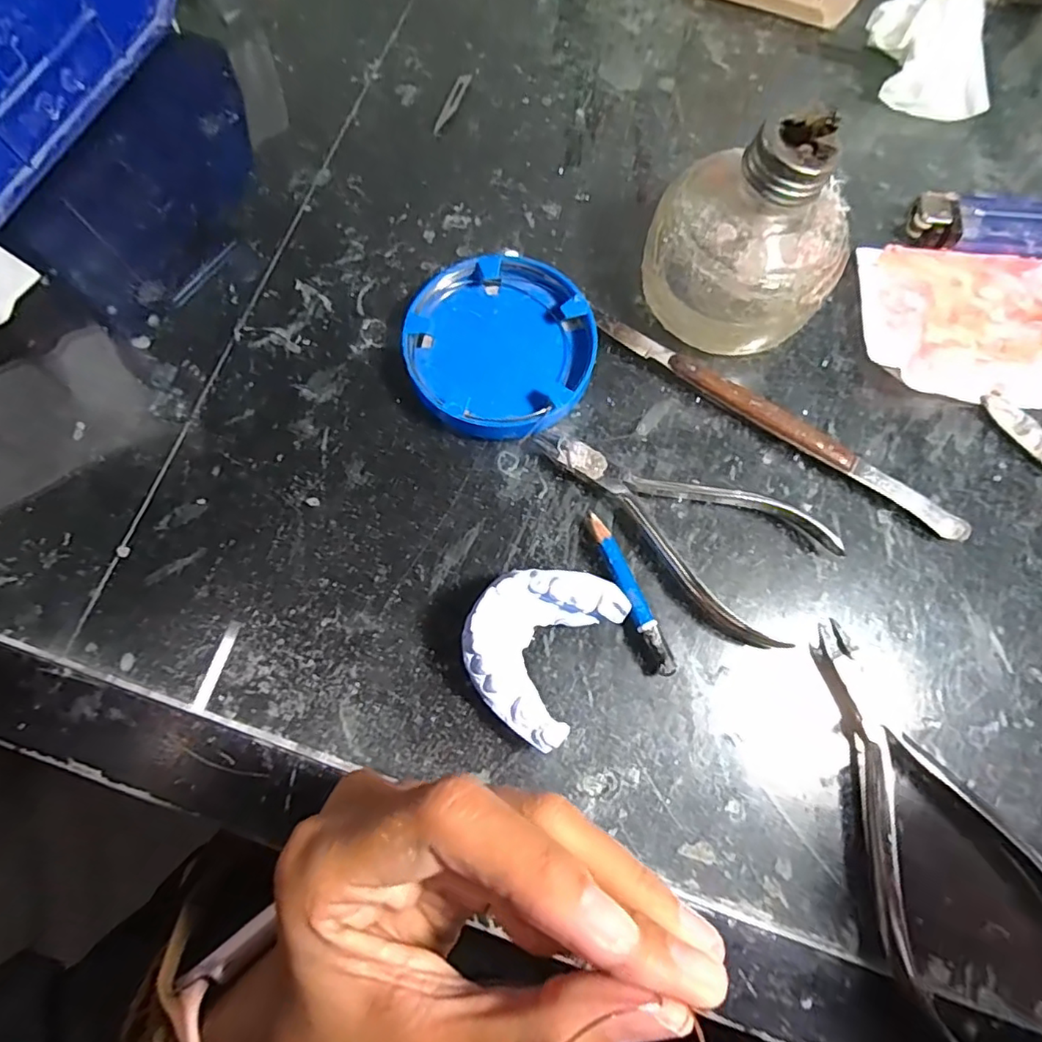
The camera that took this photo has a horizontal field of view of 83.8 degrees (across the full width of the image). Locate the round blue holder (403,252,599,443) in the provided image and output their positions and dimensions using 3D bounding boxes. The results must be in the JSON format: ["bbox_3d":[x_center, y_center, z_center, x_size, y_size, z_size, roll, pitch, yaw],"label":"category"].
[{"bbox_3d":[-0.008,-0.074,0.246,0.077,0.016,0.080,0,75,1],"label":"round blue holder"}]

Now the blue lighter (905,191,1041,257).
[{"bbox_3d":[0.215,-0.131,0.259,0.080,0.010,0.026,5,75,3],"label":"blue lighter"}]

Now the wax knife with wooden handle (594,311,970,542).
[{"bbox_3d":[0.102,-0.040,0.238,0.164,0.010,0.011,33,78,9],"label":"wax knife with wooden handle"}]

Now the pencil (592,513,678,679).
[{"bbox_3d":[0.041,0.027,0.220,0.009,0.012,0.064,-26,76,-6],"label":"pencil"}]

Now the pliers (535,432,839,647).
[{"bbox_3d":[0.061,-0.004,0.228,0.118,0.012,0.052,35,78,10],"label":"pliers"}]

